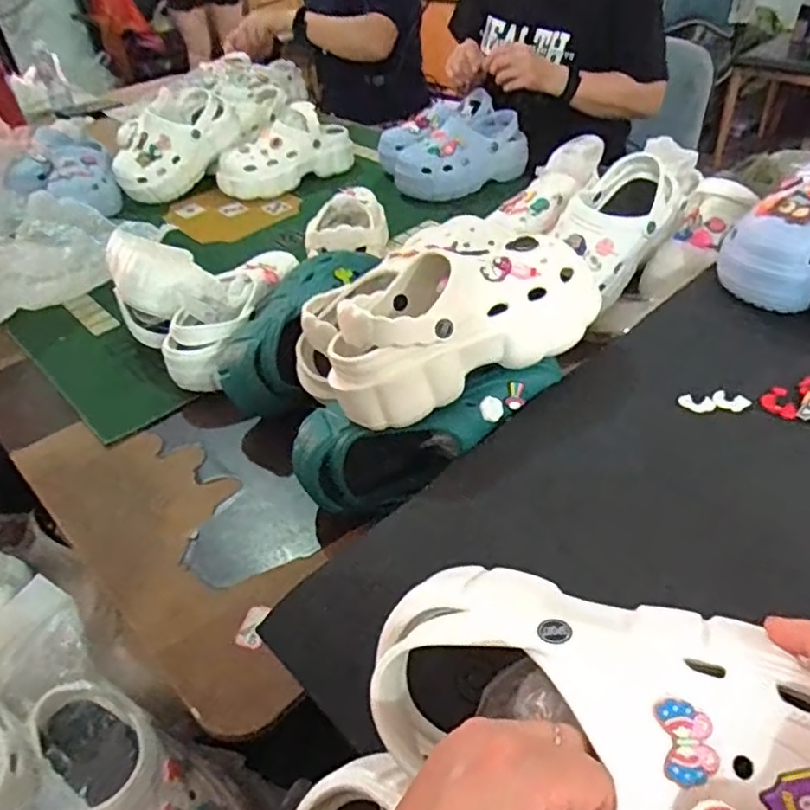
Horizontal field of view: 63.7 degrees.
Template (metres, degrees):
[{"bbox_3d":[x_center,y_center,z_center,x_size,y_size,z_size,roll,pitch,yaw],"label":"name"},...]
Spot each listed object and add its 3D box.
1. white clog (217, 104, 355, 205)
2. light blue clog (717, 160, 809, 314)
[{"bbox_3d":[-0.228,-0.483,1.249,0.275,0.131,0.088,-33,47,-26],"label":"white clog"},{"bbox_3d":[0.427,-0.194,0.684,0.110,0.106,0.238,30,53,35],"label":"light blue clog"}]

